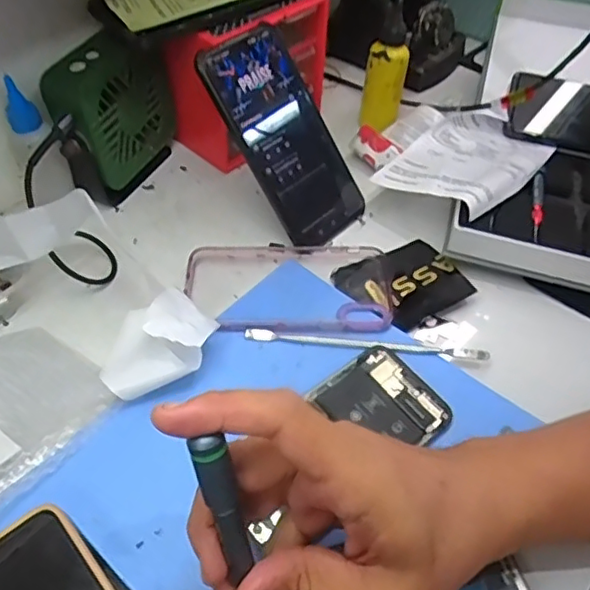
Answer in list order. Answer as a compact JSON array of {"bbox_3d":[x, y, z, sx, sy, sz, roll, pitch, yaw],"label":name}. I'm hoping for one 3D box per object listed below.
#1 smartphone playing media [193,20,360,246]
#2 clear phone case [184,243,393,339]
[{"bbox_3d":[-0.007,-0.121,0.466,0.077,0.168,0.014,-37,17,-26],"label":"smartphone playing media"},{"bbox_3d":[-0.005,-0.007,0.438,0.144,0.009,0.086,-1,51,-3],"label":"clear phone case"}]

